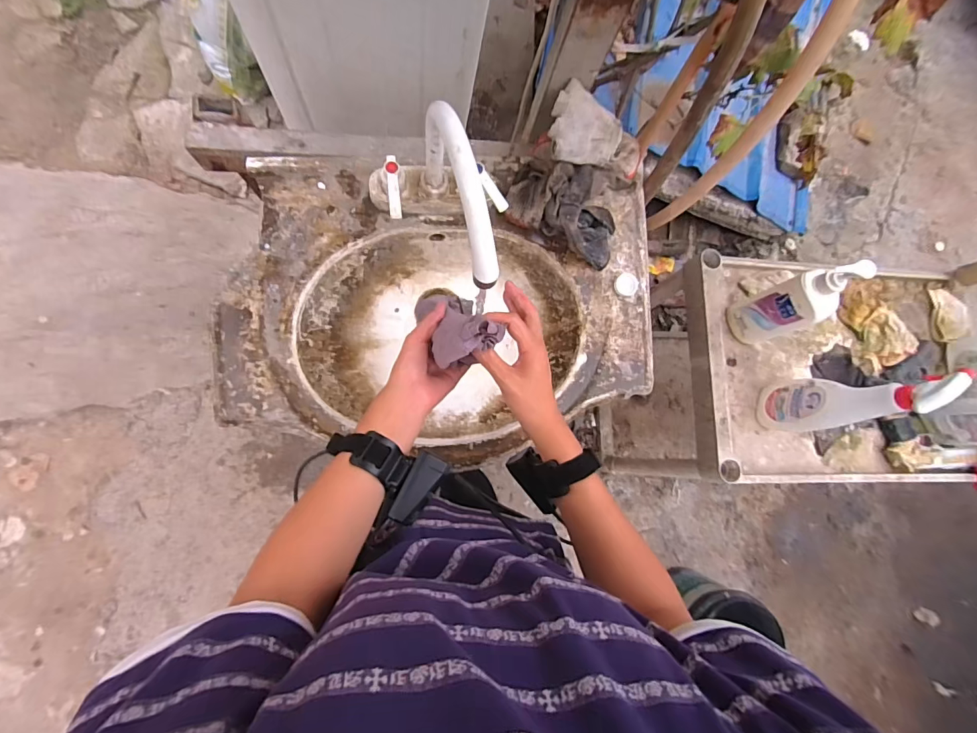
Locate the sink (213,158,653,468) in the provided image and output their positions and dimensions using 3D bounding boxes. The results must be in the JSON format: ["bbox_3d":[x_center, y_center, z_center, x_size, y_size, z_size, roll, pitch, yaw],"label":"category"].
[{"bbox_3d":[-0.063,-0.081,0.640,0.588,0.140,0.382,0,82,-7],"label":"sink"}]

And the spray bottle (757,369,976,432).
[{"bbox_3d":[0.564,0.058,0.698,0.079,0.304,0.086,-8,83,-8],"label":"spray bottle"}]

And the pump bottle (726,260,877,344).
[{"bbox_3d":[0.511,-0.102,0.743,0.065,0.255,0.082,-23,85,-9],"label":"pump bottle"}]

